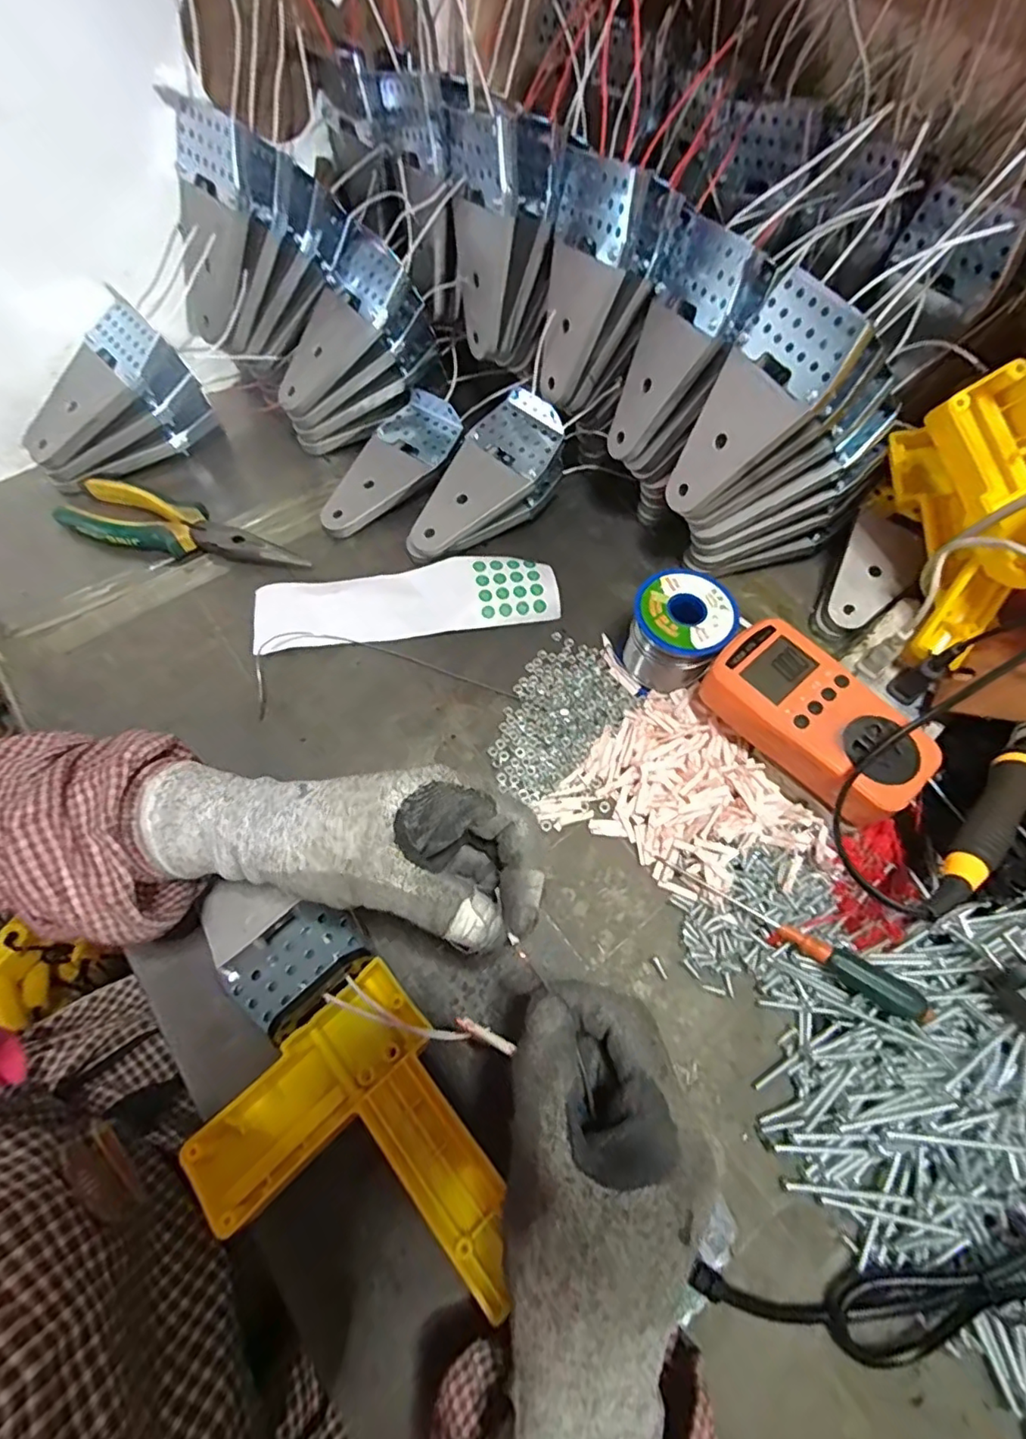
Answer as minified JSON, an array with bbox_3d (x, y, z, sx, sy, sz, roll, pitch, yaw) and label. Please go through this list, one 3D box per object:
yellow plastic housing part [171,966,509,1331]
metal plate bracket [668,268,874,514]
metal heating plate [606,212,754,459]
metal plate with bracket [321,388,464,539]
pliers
[{"bbox_3d":[-0.065,0.205,0.262,0.112,0.034,0.134,-43,72,-14],"label":"yellow plastic housing part"},{"bbox_3d":[0.144,-0.192,0.354,0.015,0.133,0.069,-11,63,-38],"label":"metal plate bracket"},{"bbox_3d":[0.101,-0.243,0.378,0.009,0.134,0.062,-6,50,-34],"label":"metal heating plate"},{"bbox_3d":[-0.101,-0.208,0.468,0.068,0.027,0.143,29,71,13],"label":"metal plate with bracket"},{"bbox_3d":[-0.252,-0.144,0.436,0.186,0.025,0.052,17,69,9],"label":"pliers"}]

